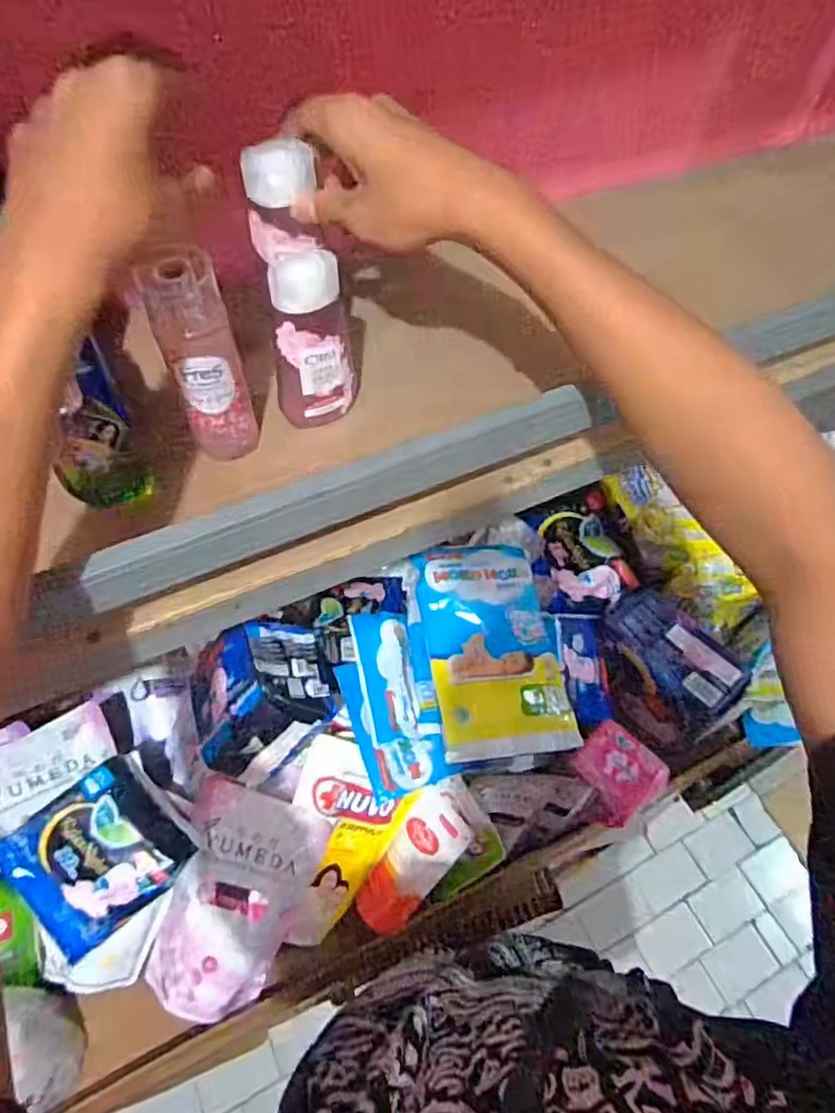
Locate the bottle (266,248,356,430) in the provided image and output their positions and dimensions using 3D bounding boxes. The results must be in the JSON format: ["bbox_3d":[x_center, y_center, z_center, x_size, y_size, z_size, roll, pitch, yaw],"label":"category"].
[{"bbox_3d":[-0.072,-0.140,0.439,0.054,0.131,0.034,-6,57,-4],"label":"bottle"}]

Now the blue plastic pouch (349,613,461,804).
[{"bbox_3d":[-0.017,0.140,0.645,0.071,0.038,0.182,-10,71,-7],"label":"blue plastic pouch"}]

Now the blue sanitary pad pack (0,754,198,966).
[{"bbox_3d":[-0.285,0.267,0.585,0.128,0.020,0.122,-36,85,-38],"label":"blue sanitary pad pack"}]

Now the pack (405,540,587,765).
[{"bbox_3d":[0.080,0.088,0.661,0.137,0.053,0.219,-7,57,-5],"label":"pack"}]

